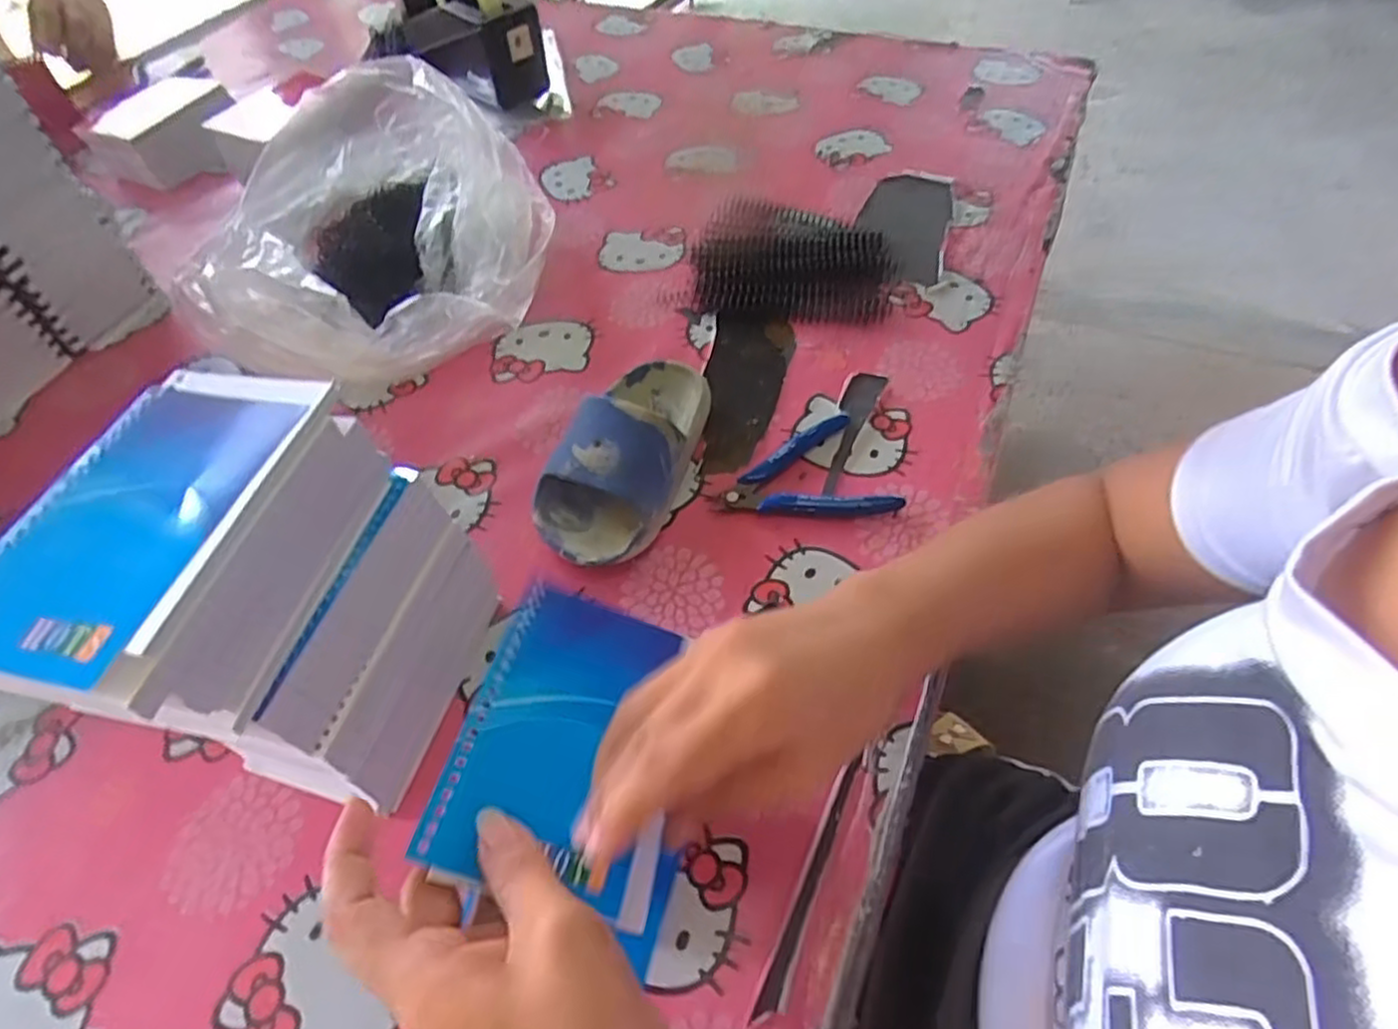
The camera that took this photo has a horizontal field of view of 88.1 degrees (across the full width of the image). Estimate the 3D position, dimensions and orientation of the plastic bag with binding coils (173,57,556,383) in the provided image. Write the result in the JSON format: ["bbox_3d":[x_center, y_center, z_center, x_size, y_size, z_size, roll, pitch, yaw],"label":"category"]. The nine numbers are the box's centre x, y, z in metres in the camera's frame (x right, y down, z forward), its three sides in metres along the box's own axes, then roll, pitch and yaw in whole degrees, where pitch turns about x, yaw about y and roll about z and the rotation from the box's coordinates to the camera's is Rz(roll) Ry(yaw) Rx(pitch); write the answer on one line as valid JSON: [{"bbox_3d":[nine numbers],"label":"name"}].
[{"bbox_3d":[-0.264,-0.230,0.587,0.266,0.127,0.272,-3,52,1],"label":"plastic bag with binding coils"}]

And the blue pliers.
[{"bbox_3d":[0.065,-0.021,0.480,0.111,0.013,0.087,-19,54,-11],"label":"blue pliers"}]

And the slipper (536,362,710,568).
[{"bbox_3d":[-0.047,-0.048,0.477,0.077,0.061,0.172,15,54,14],"label":"slipper"}]

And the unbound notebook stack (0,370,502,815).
[{"bbox_3d":[-0.195,0.048,0.343,0.113,0.172,0.149,11,54,11],"label":"unbound notebook stack"}]

